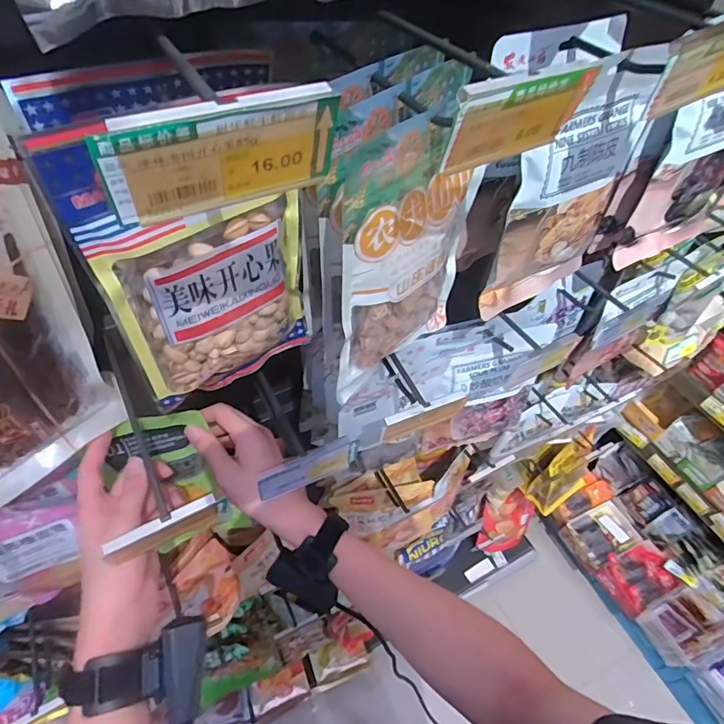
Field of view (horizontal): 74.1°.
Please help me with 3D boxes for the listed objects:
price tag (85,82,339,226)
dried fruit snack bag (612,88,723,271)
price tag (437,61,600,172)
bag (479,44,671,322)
[{"bbox_3d":[-0.051,-0.078,0.183,0.089,0.045,0.005,-23,69,-20],"label":"price tag"},{"bbox_3d":[0.344,-0.194,0.489,0.158,0.181,0.027,-25,57,-21],"label":"dried fruit snack bag"},{"bbox_3d":[0.078,-0.122,0.237,0.085,0.047,0.004,-24,68,-22],"label":"price tag"},{"bbox_3d":[0.184,-0.144,0.410,0.155,0.214,0.031,-22,56,-19],"label":"bag"}]

